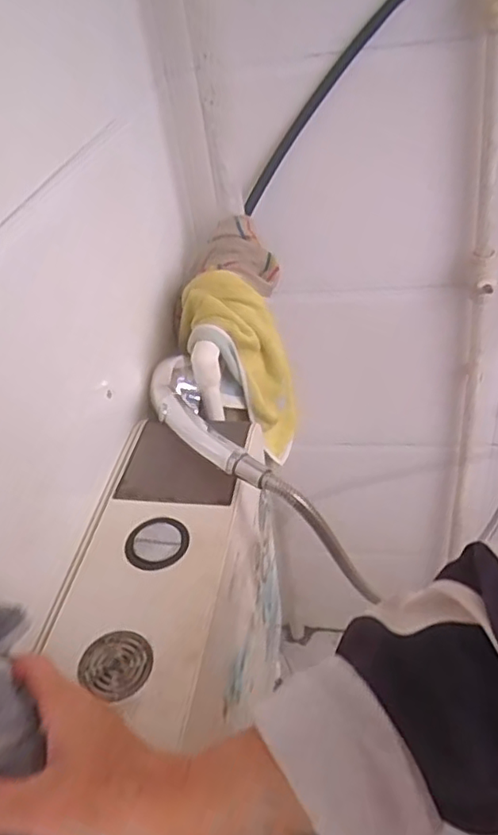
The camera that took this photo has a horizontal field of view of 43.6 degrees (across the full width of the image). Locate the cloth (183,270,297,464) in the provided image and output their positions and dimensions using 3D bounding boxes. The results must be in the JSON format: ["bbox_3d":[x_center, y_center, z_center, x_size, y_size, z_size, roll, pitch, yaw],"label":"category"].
[{"bbox_3d":[0.006,-0.045,0.724,0.085,0.260,0.092,-16,34,13],"label":"cloth"}]

